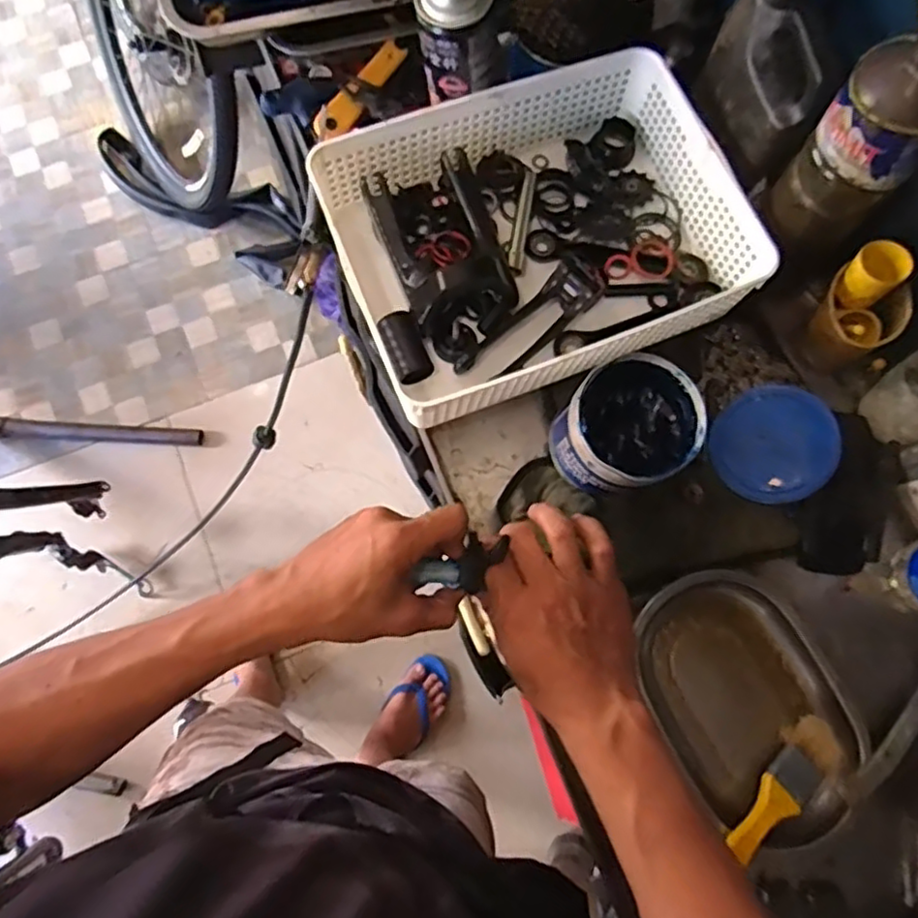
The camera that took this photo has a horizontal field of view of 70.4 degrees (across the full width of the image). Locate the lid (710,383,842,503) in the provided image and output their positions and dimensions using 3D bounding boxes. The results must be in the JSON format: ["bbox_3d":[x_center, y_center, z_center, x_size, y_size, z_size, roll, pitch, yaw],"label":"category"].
[{"bbox_3d":[0.271,-0.012,0.562,0.097,0.008,0.098,-3,84,32],"label":"lid"}]

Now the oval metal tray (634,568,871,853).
[{"bbox_3d":[0.240,0.199,0.544,0.146,0.035,0.212,-29,79,-8],"label":"oval metal tray"}]

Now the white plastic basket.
[{"bbox_3d":[0.070,-0.194,0.567,0.315,0.081,0.241,-22,78,-6],"label":"white plastic basket"}]

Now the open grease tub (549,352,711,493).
[{"bbox_3d":[0.136,-0.024,0.539,0.106,0.078,0.102,-38,80,-9],"label":"open grease tub"}]

